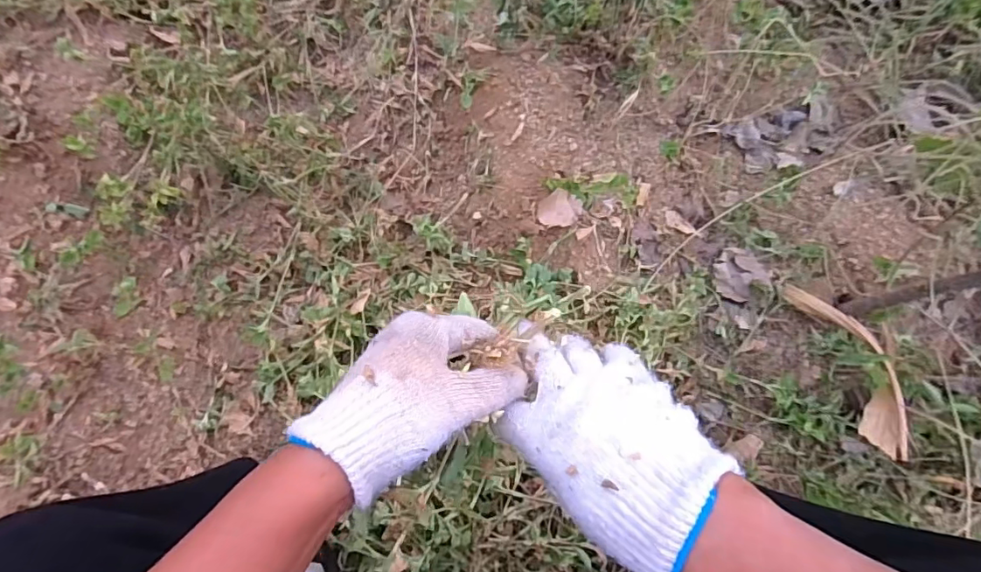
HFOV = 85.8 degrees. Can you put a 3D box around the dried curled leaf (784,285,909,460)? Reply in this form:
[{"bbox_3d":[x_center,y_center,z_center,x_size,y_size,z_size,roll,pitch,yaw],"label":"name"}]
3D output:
[{"bbox_3d":[0.438,0.086,0.639,0.056,0.052,0.248,-2,48,-2],"label":"dried curled leaf"}]

